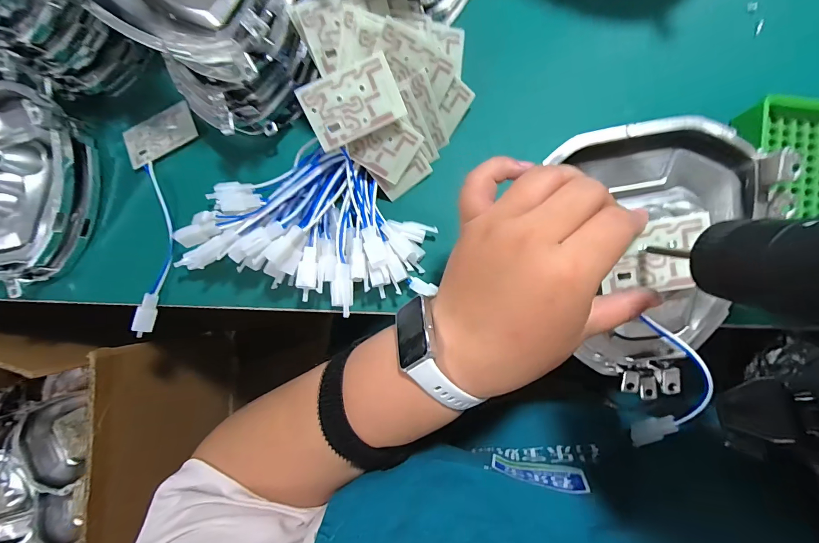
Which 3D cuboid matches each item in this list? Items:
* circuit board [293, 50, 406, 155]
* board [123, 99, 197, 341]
[{"bbox_3d":[-0.036,-0.108,0.234,0.060,0.004,0.039,-25,109,0],"label":"circuit board"},{"bbox_3d":[-0.214,-0.047,0.296,0.058,0.019,0.189,3,84,6],"label":"board"}]

